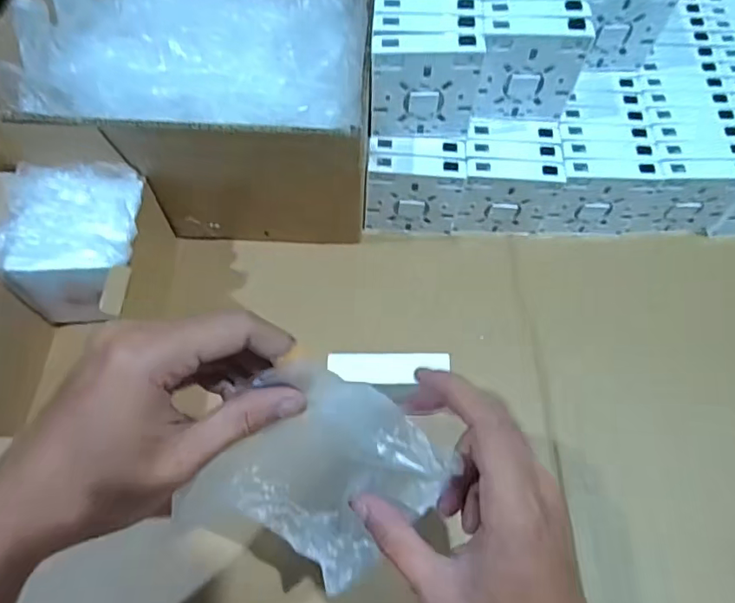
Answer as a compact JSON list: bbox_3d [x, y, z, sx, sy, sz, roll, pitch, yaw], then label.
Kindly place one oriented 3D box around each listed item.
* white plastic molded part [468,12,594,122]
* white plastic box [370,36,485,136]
[{"bbox_3d":[0.136,-0.193,0.442,0.081,0.093,0.020,0,61,2],"label":"white plastic molded part"},{"bbox_3d":[0.046,-0.173,0.430,0.085,0.090,0.017,-3,61,0],"label":"white plastic box"}]

